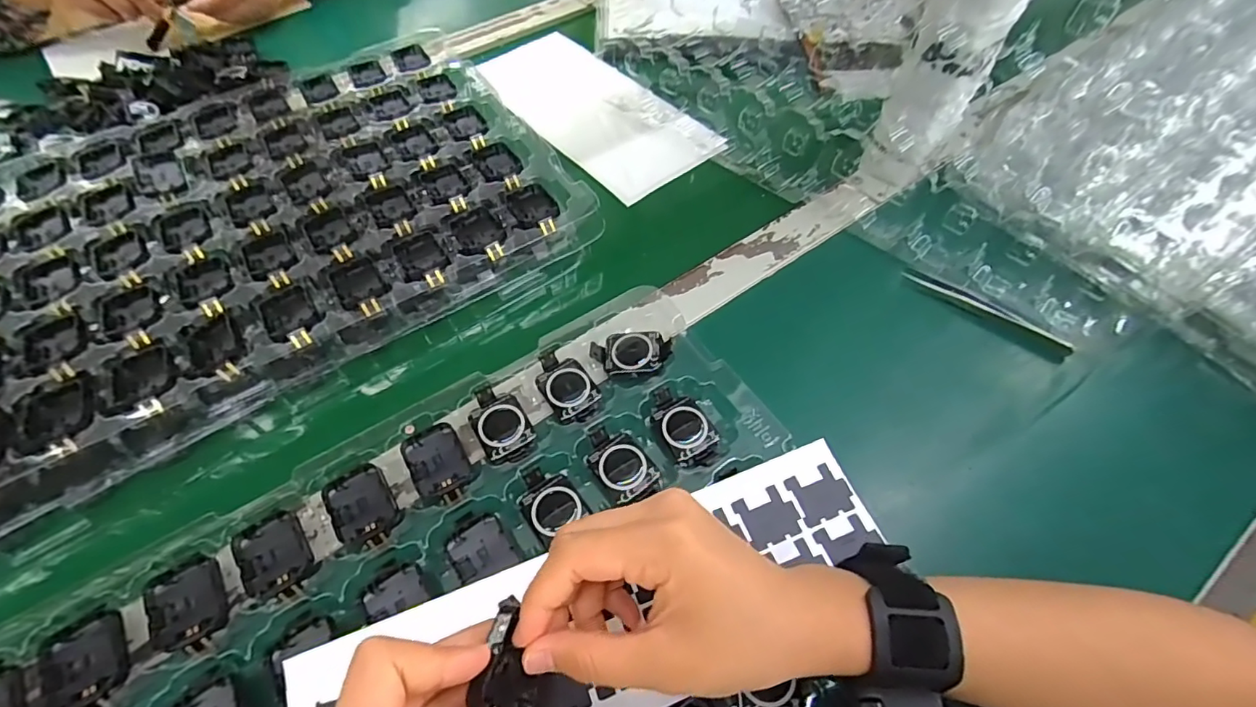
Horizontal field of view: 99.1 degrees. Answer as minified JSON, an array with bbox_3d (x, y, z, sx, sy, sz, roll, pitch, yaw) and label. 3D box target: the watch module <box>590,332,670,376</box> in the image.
[{"bbox_3d":[0.002,-0.001,0.361,0.052,0.012,0.031,0,56,16],"label":"watch module"}]

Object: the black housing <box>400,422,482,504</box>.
[{"bbox_3d":[-0.111,0.065,0.318,0.035,0.006,0.047,-27,61,-15],"label":"black housing"}]

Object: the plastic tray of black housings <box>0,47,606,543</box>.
[{"bbox_3d":[-0.325,-0.108,0.433,0.488,0.040,0.371,-31,62,-17],"label":"plastic tray of black housings"}]

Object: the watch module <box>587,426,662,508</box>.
[{"bbox_3d":[-0.005,0.067,0.323,0.032,0.008,0.049,-31,62,-17],"label":"watch module"}]

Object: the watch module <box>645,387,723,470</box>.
[{"bbox_3d":[0.034,0.047,0.335,0.033,0.011,0.055,-25,60,-14],"label":"watch module"}]

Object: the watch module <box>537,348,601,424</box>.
[{"bbox_3d":[-0.040,0.021,0.350,0.032,0.010,0.053,-31,62,-18],"label":"watch module"}]

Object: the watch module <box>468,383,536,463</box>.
[{"bbox_3d":[-0.080,0.043,0.335,0.032,0.010,0.052,-26,60,-15],"label":"watch module"}]

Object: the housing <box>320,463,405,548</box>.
[{"bbox_3d":[-0.152,0.090,0.311,0.032,0.020,0.048,-30,62,-17],"label":"housing"}]

